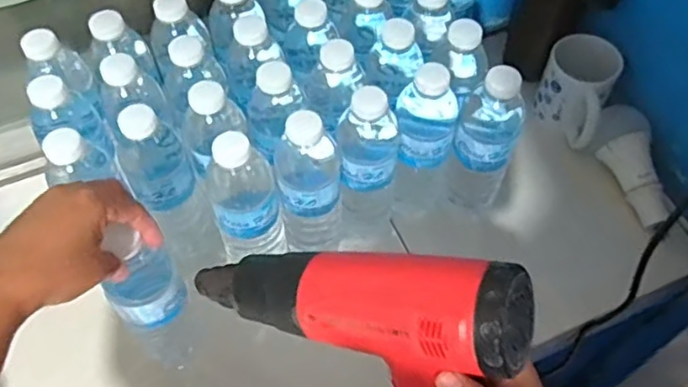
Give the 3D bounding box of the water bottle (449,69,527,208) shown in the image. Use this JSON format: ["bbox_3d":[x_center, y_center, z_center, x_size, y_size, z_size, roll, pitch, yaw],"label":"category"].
[{"bbox_3d":[0.138,-0.046,0.633,0.069,0.196,0.058,18,59,11],"label":"water bottle"}]

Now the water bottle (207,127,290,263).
[{"bbox_3d":[-0.089,0.008,0.580,0.065,0.158,0.058,-11,58,-8],"label":"water bottle"}]

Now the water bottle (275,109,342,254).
[{"bbox_3d":[-0.031,0.001,0.608,0.057,0.202,0.051,-3,57,-2],"label":"water bottle"}]

